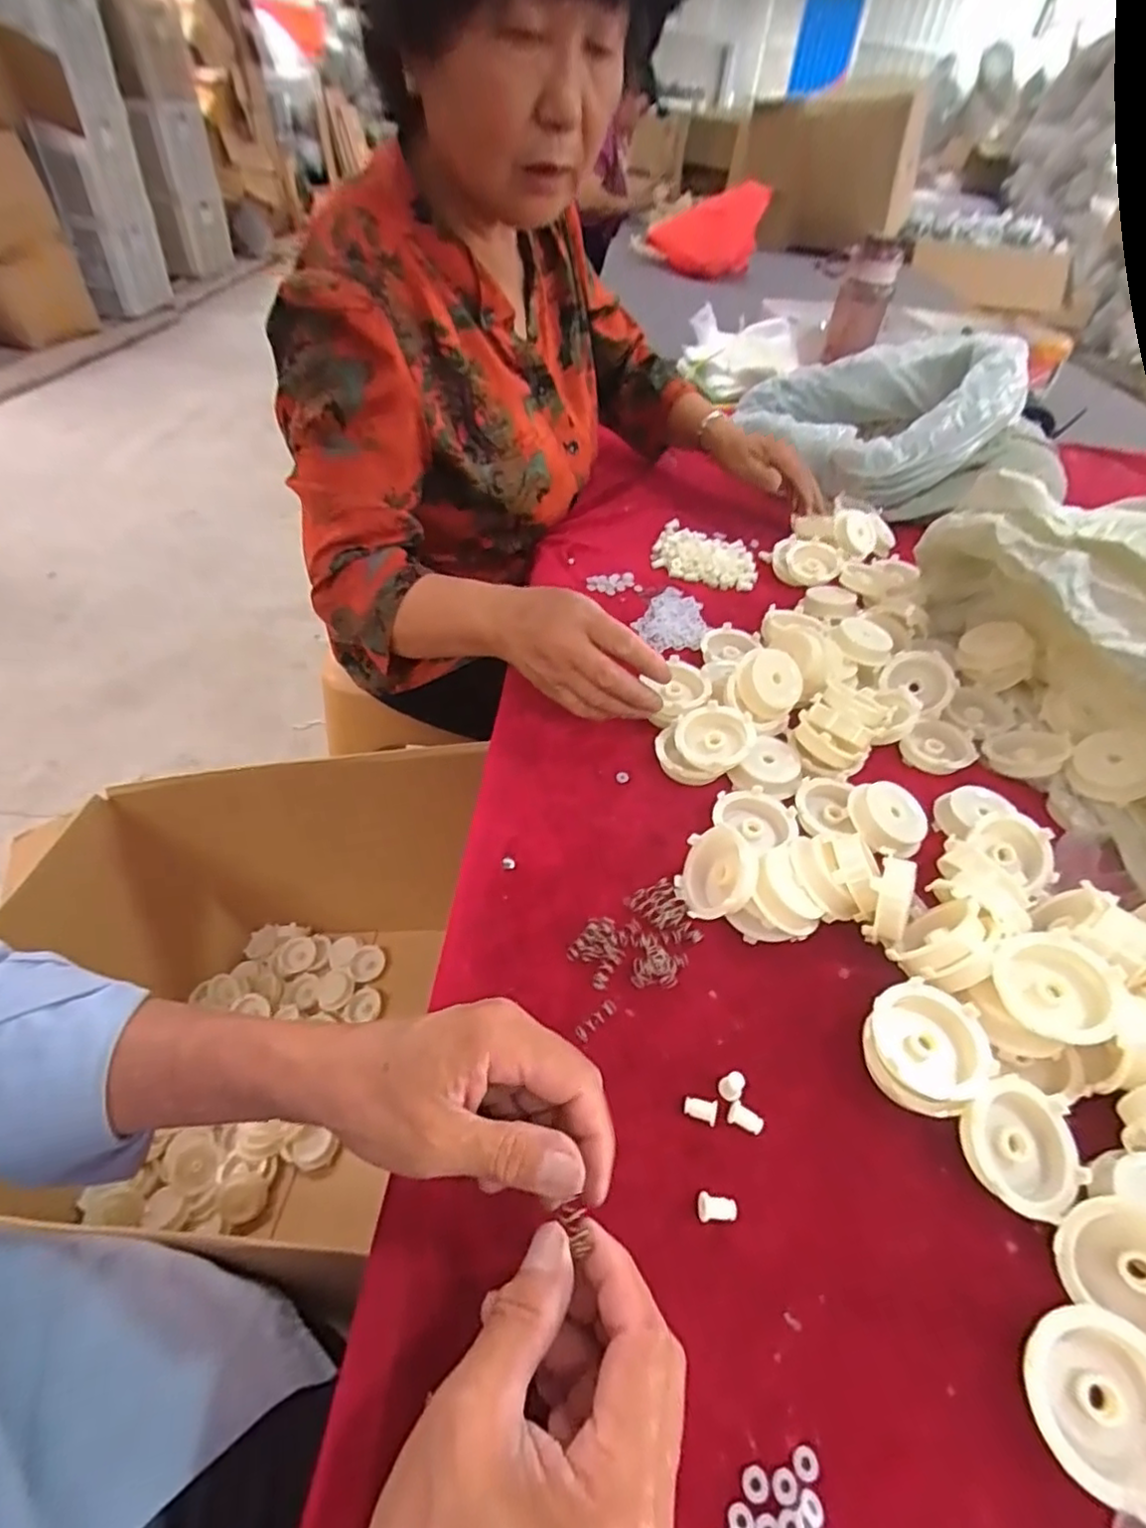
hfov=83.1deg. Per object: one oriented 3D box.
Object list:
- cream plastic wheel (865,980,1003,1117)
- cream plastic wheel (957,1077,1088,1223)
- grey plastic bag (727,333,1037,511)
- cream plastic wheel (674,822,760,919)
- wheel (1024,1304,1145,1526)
[{"bbox_3d":[0.190,0.154,0.351,0.061,0.028,0.059,3,47,-3],"label":"cream plastic wheel"},{"bbox_3d":[0.223,0.189,0.319,0.057,0.023,0.055,3,47,-3],"label":"cream plastic wheel"},{"bbox_3d":[0.414,-0.480,0.888,0.301,0.163,0.298,-9,48,-15],"label":"grey plastic bag"},{"bbox_3d":[0.090,0.069,0.415,0.014,0.056,0.058,28,52,-37],"label":"cream plastic wheel"},{"bbox_3d":[0.214,0.255,0.258,0.057,0.015,0.057,-8,55,11],"label":"wheel"}]

